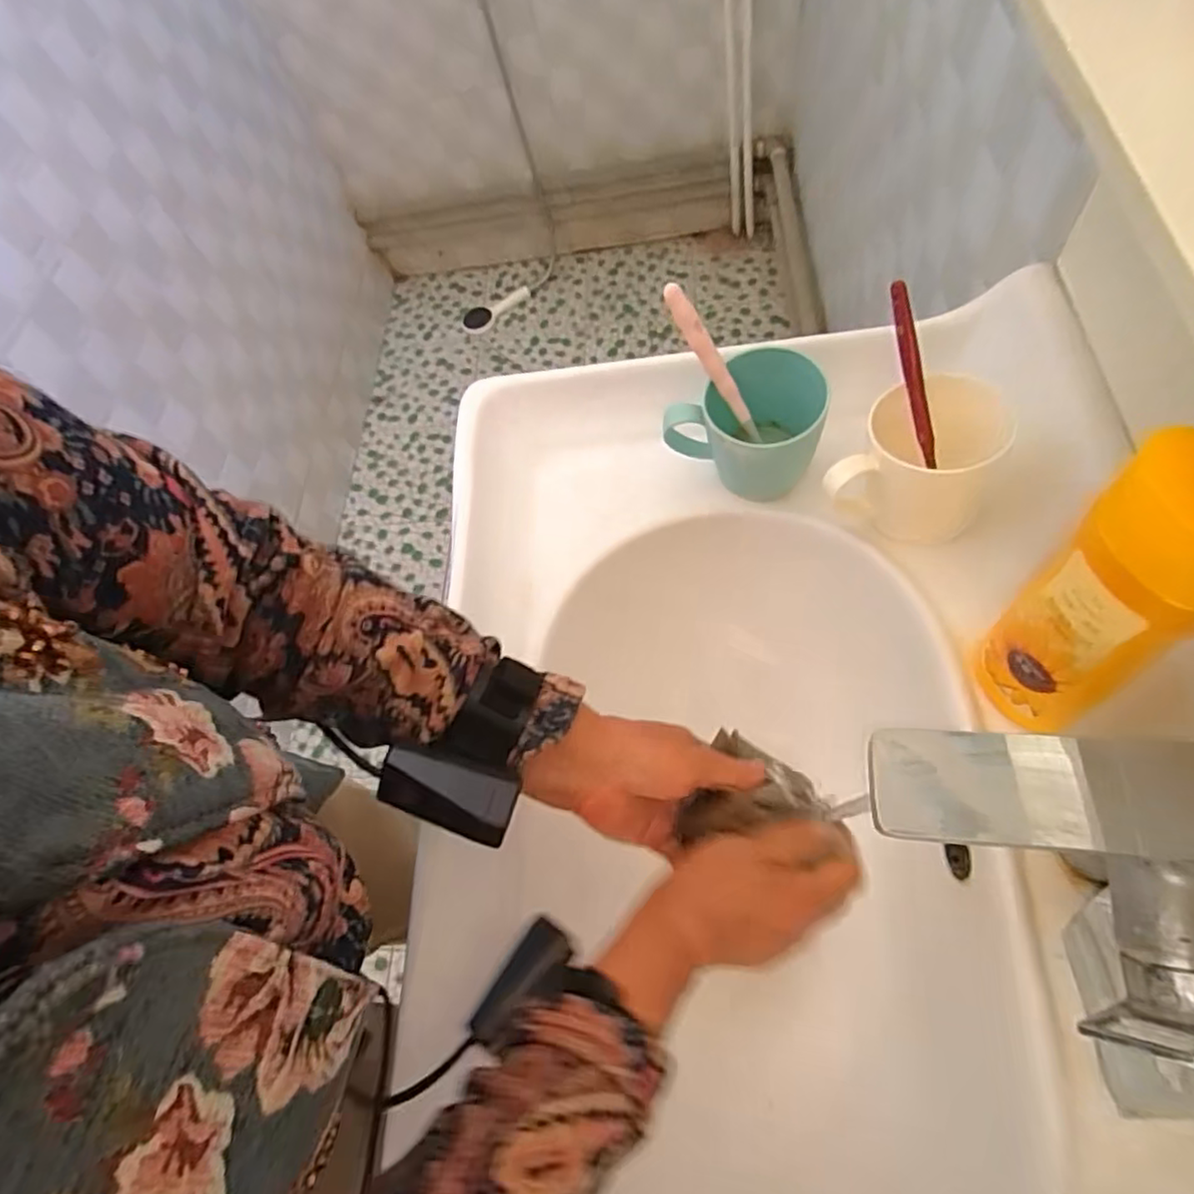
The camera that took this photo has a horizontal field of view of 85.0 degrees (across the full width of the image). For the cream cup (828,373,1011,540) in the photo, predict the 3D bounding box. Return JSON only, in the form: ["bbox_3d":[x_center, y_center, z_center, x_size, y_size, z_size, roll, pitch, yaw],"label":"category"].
[{"bbox_3d":[0.226,-0.092,0.451,0.095,0.089,0.097,1,69,-2],"label":"cream cup"}]

